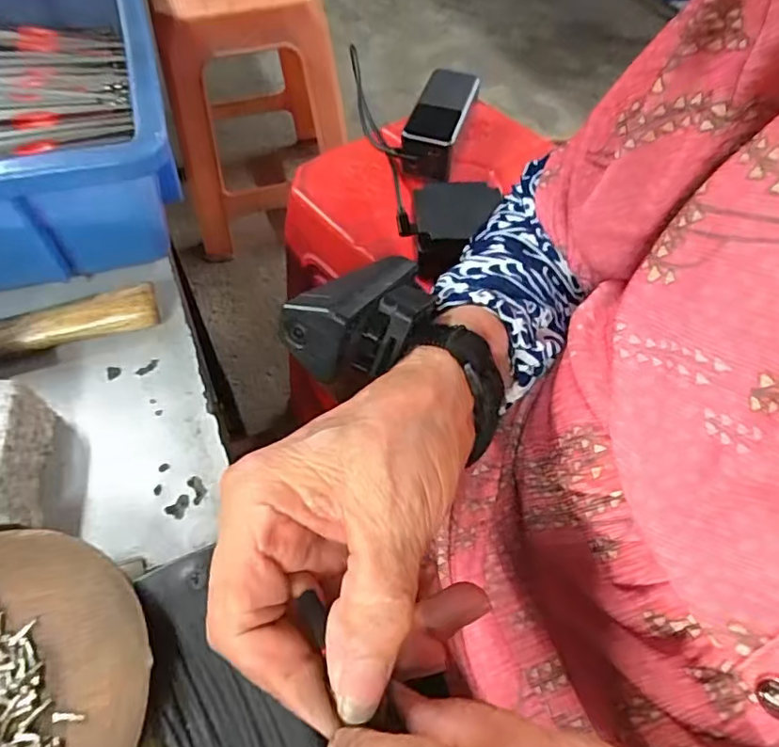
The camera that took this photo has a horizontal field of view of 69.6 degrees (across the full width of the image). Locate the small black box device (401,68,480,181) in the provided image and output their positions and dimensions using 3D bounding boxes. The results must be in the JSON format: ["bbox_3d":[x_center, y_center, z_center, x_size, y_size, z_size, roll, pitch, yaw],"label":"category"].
[{"bbox_3d":[0.054,-0.260,0.590,0.051,0.057,0.124,15,56,9],"label":"small black box device"}]

